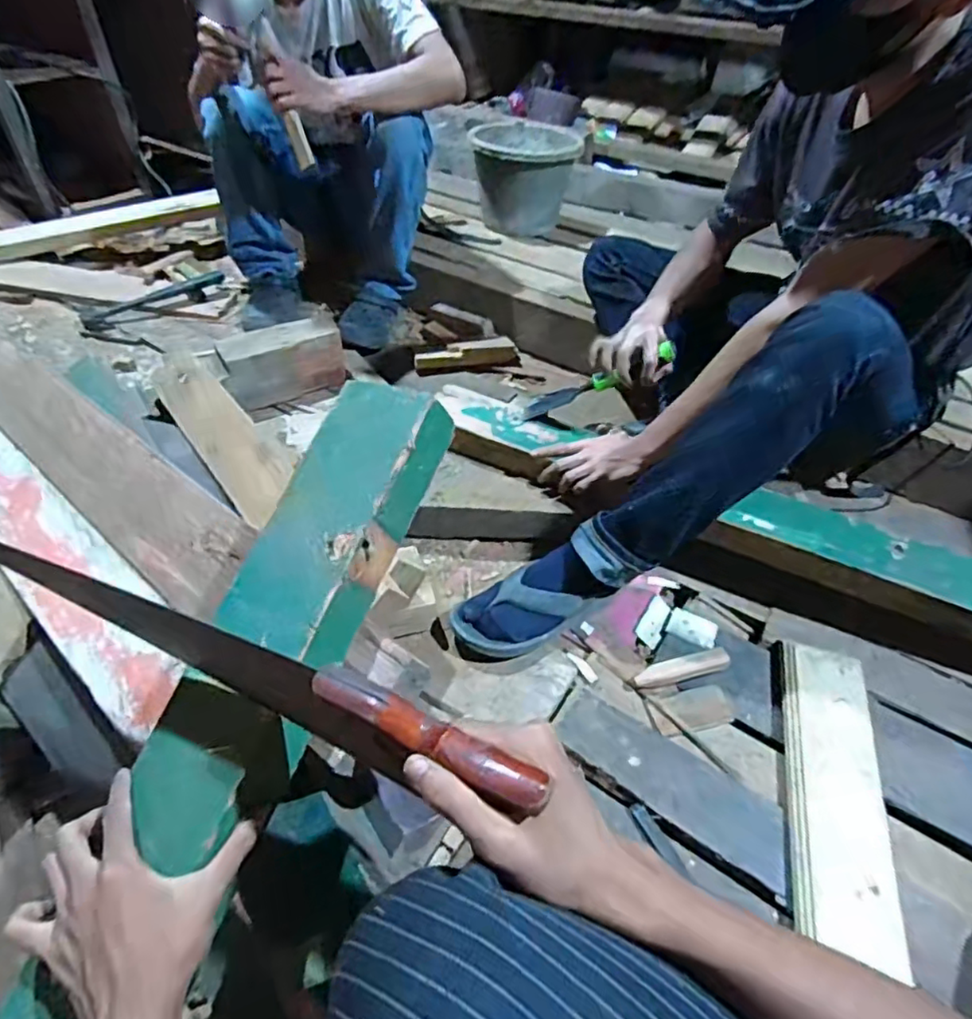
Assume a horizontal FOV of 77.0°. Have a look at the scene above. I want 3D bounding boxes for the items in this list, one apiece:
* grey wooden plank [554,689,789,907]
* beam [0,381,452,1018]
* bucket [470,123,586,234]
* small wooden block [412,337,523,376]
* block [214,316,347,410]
[{"bbox_3d":[0.228,0.336,0.757,0.296,0.013,0.092,30,53,22],"label":"grey wooden plank"},{"bbox_3d":[-0.252,0.280,0.429,0.111,0.045,0.883,20,72,14],"label":"beam"},{"bbox_3d":[0.097,-0.864,1.592,0.268,0.221,0.268,2,48,-2],"label":"bucket"},{"bbox_3d":[-0.039,-0.338,1.347,0.231,0.053,0.047,-5,49,-8],"label":"small wooden block"},{"bbox_3d":[-0.405,-0.299,1.219,0.223,0.128,0.105,-19,52,-20],"label":"block"}]

